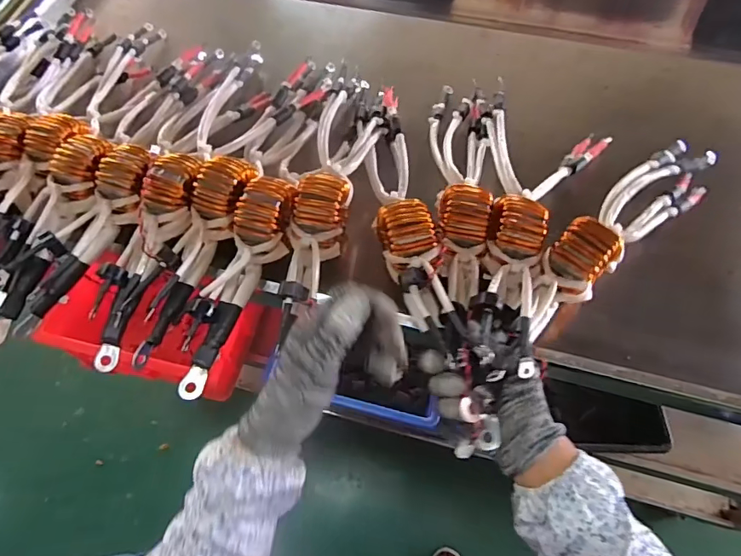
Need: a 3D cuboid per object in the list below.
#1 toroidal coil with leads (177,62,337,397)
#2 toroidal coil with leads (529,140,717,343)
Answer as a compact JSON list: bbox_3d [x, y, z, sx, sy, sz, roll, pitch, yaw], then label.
[{"bbox_3d":[-0.107,-0.098,0.529,0.073,0.080,0.458,8,66,4],"label":"toroidal coil with leads"},{"bbox_3d":[0.275,-0.066,0.504,0.359,0.060,0.069,-33,69,-28],"label":"toroidal coil with leads"}]

